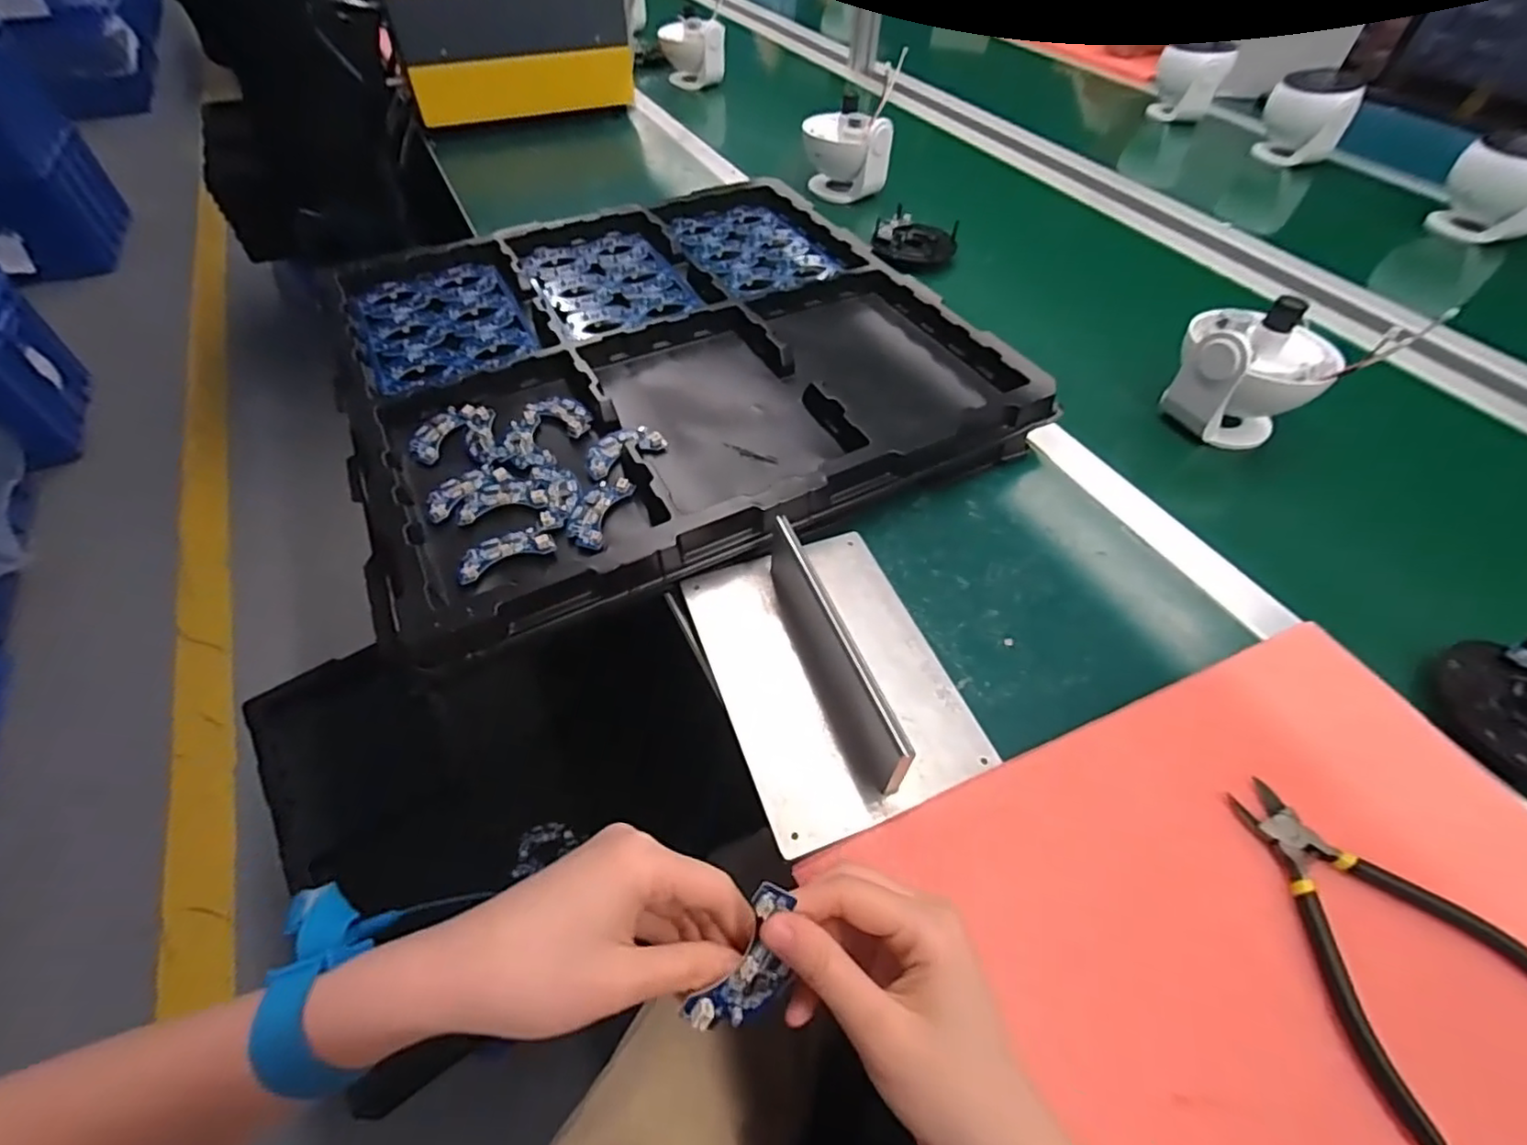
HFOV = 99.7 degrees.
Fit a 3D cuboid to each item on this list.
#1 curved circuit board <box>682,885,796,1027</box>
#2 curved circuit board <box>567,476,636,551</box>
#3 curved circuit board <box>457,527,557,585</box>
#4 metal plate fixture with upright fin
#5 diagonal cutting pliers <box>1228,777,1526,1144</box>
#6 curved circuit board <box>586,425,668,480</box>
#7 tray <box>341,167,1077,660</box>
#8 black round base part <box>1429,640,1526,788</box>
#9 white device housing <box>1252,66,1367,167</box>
[{"bbox_3d":[-0.003,0.161,0.263,0.031,0.007,0.061,33,88,-11],"label":"curved circuit board"},{"bbox_3d":[-0.121,-0.046,0.470,0.033,0.014,0.061,17,52,12],"label":"curved circuit board"},{"bbox_3d":[-0.178,-0.014,0.444,0.064,0.004,0.032,-19,54,-17],"label":"curved circuit board"},{"bbox_3d":[0.042,0.045,0.395,0.135,0.053,0.197,-15,53,-14],"label":"metal plate fixture with upright fin"},{"bbox_3d":[0.301,0.175,0.322,0.117,0.014,0.140,-22,54,-18],"label":"diagonal cutting pliers"},{"bbox_3d":[-0.113,-0.099,0.511,0.066,0.010,0.034,-33,58,-25],"label":"curved circuit board"},{"bbox_3d":[-0.103,-0.208,0.607,0.536,0.050,0.523,-22,54,-18],"label":"tray"},{"bbox_3d":[0.479,0.091,0.404,0.089,0.020,0.100,-5,51,-6],"label":"black round base part"},{"bbox_3d":[0.870,-0.730,1.034,0.098,0.116,0.091,6,51,4],"label":"white device housing"}]

